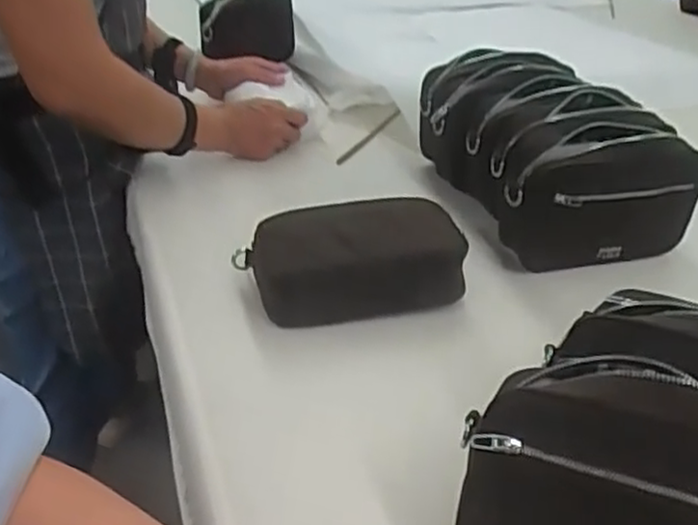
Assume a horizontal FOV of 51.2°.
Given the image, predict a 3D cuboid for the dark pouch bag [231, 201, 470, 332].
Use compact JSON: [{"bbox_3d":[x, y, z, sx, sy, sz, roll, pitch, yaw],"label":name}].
[{"bbox_3d":[-0.001,-0.005,0.707,0.197,0.066,0.143,-9,33,-16],"label":"dark pouch bag"}]

